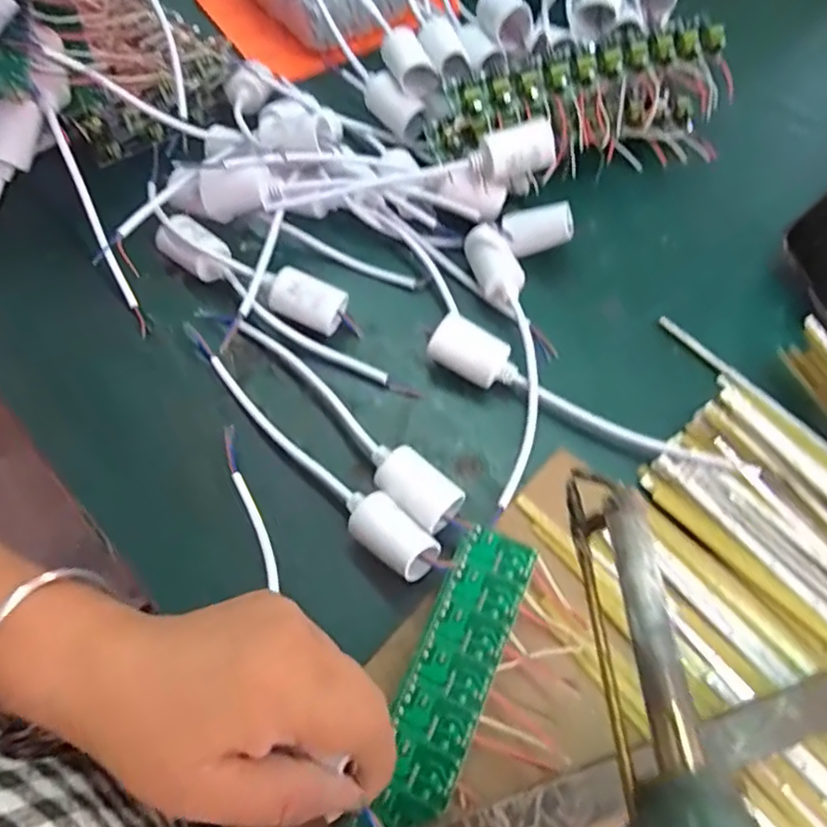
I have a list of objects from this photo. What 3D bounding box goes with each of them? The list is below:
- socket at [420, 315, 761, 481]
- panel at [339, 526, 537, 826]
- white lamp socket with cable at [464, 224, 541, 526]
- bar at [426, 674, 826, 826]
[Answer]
[{"bbox_3d":[0.097,-0.006,0.352,0.186,0.024,0.026,26,67,13],"label":"socket"},{"bbox_3d":[0.004,0.147,0.275,0.037,0.005,0.200,22,65,13],"label":"panel"},{"bbox_3d":[0.056,-0.033,0.367,0.035,0.027,0.185,-4,64,-1],"label":"white lamp socket with cable"},{"bbox_3d":[0.098,0.151,0.259,0.216,0.006,0.020,-15,56,-10],"label":"bar"}]

